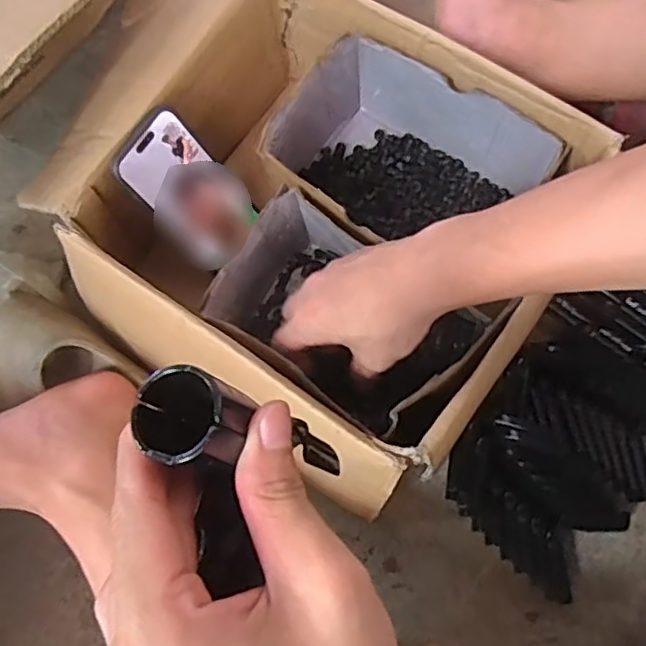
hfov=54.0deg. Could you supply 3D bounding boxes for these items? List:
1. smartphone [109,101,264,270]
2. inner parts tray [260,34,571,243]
[{"bbox_3d":[-0.106,-0.106,0.521,0.010,0.133,0.068,24,74,42],"label":"smartphone"},{"bbox_3d":[0.060,-0.126,0.541,0.214,0.097,0.142,35,77,13],"label":"inner parts tray"}]

